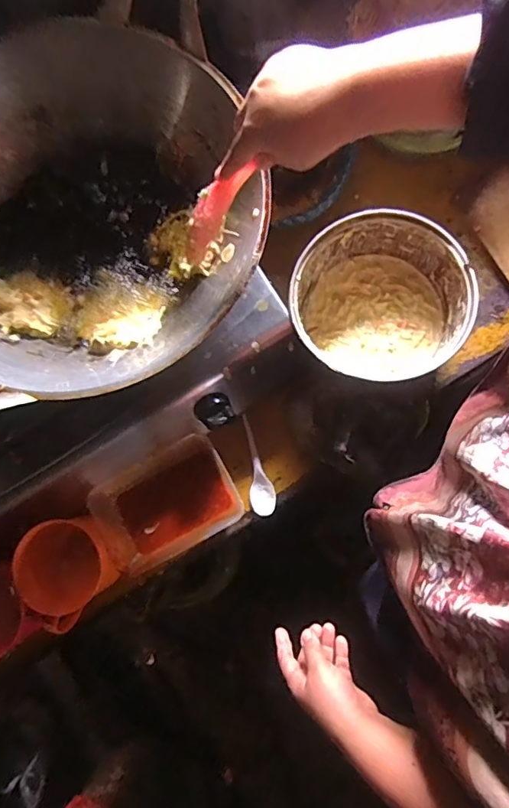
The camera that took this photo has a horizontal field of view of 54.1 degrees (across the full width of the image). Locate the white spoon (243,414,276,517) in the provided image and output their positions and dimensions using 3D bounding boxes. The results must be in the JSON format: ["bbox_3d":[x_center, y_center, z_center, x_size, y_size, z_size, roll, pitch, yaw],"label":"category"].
[{"bbox_3d":[0.006,0.082,0.671,0.034,0.012,0.132,-7,77,-1],"label":"white spoon"}]

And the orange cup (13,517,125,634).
[{"bbox_3d":[-0.226,0.201,0.617,0.104,0.087,0.118,-32,79,-7],"label":"orange cup"}]

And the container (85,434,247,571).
[{"bbox_3d":[-0.112,0.129,0.643,0.174,0.066,0.125,-28,79,-6],"label":"container"}]

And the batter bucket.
[{"bbox_3d":[0.151,-0.127,0.627,0.205,0.123,0.178,7,77,2],"label":"batter bucket"}]

